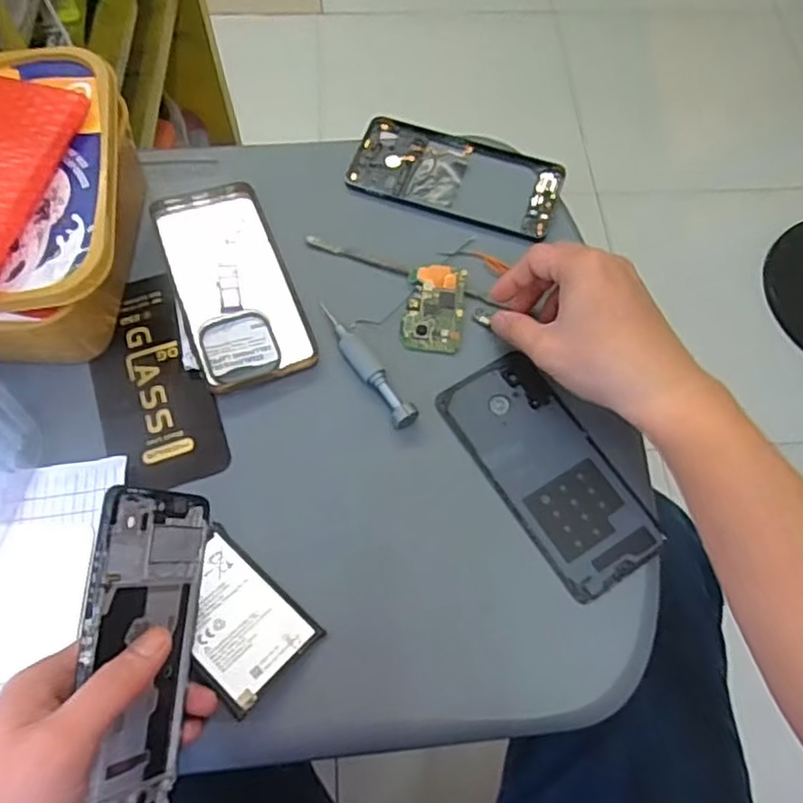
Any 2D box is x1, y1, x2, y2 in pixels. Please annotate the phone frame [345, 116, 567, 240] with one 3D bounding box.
[{"bbox_3d":[0.044,-0.181,0.528,0.164,0.007,0.079,18,66,5],"label":"phone frame"}]

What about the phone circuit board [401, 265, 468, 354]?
[{"bbox_3d":[0.023,-0.067,0.476,0.040,0.007,0.068,9,65,1],"label":"phone circuit board"}]

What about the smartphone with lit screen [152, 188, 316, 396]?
[{"bbox_3d":[-0.123,-0.087,0.481,0.078,0.007,0.168,-19,68,-12],"label":"smartphone with lit screen"}]

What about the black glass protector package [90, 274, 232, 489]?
[{"bbox_3d":[-0.171,-0.016,0.450,0.071,0.007,0.156,-20,68,-12],"label":"black glass protector package"}]

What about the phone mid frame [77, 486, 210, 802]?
[{"bbox_3d":[-0.128,0.124,0.326,0.007,0.076,0.156,-2,78,19],"label":"phone mid frame"}]

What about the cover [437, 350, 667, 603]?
[{"bbox_3d":[0.095,0.042,0.431,0.072,0.007,0.158,-29,70,-15],"label":"cover"}]

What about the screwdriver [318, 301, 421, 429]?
[{"bbox_3d":[-0.024,-0.026,0.454,0.018,0.014,0.104,-32,71,-16],"label":"screwdriver"}]

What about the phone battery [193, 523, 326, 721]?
[{"bbox_3d":[-0.098,0.122,0.380,0.090,0.006,0.064,40,56,16],"label":"phone battery"}]

